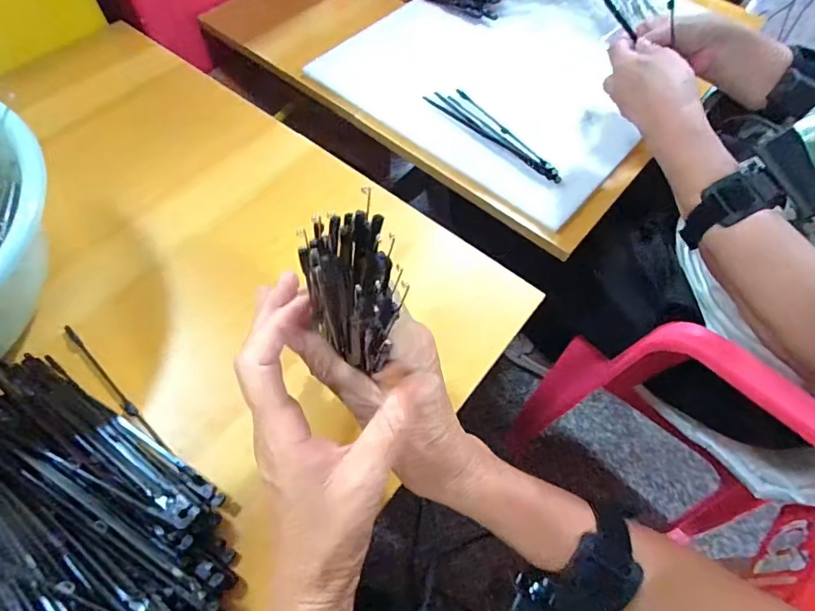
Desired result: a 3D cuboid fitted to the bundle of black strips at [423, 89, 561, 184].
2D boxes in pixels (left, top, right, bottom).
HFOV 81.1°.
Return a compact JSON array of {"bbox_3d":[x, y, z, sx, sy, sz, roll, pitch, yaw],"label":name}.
[{"bbox_3d":[0.105,-0.203,0.550,0.185,0.015,0.037,40,66,18],"label":"bundle of black strips"}]

